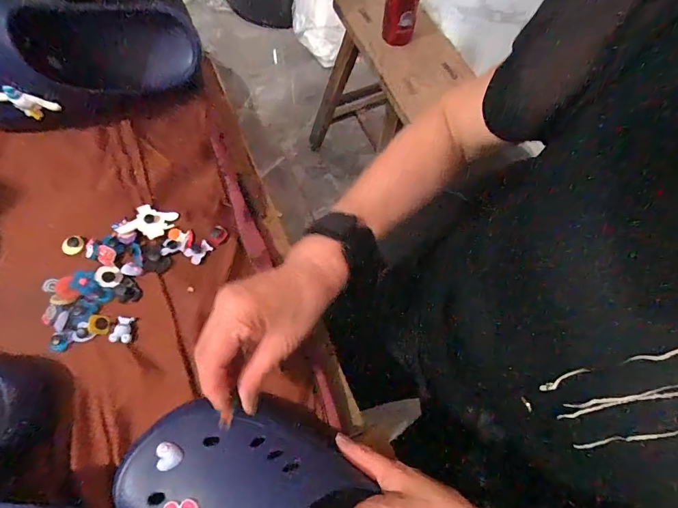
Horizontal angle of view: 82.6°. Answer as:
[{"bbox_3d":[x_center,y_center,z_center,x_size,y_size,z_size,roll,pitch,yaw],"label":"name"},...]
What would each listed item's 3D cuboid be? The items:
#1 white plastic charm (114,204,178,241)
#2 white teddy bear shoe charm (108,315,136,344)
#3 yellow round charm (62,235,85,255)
[{"bbox_3d":[-0.207,-0.035,0.419,0.053,0.008,0.037,12,70,3],"label":"white plastic charm"},{"bbox_3d":[-0.210,0.074,0.377,0.018,0.009,0.026,7,69,1],"label":"white teddy bear shoe charm"},{"bbox_3d":[-0.284,-0.009,0.413,0.020,0.009,0.021,1,69,-1],"label":"yellow round charm"}]

